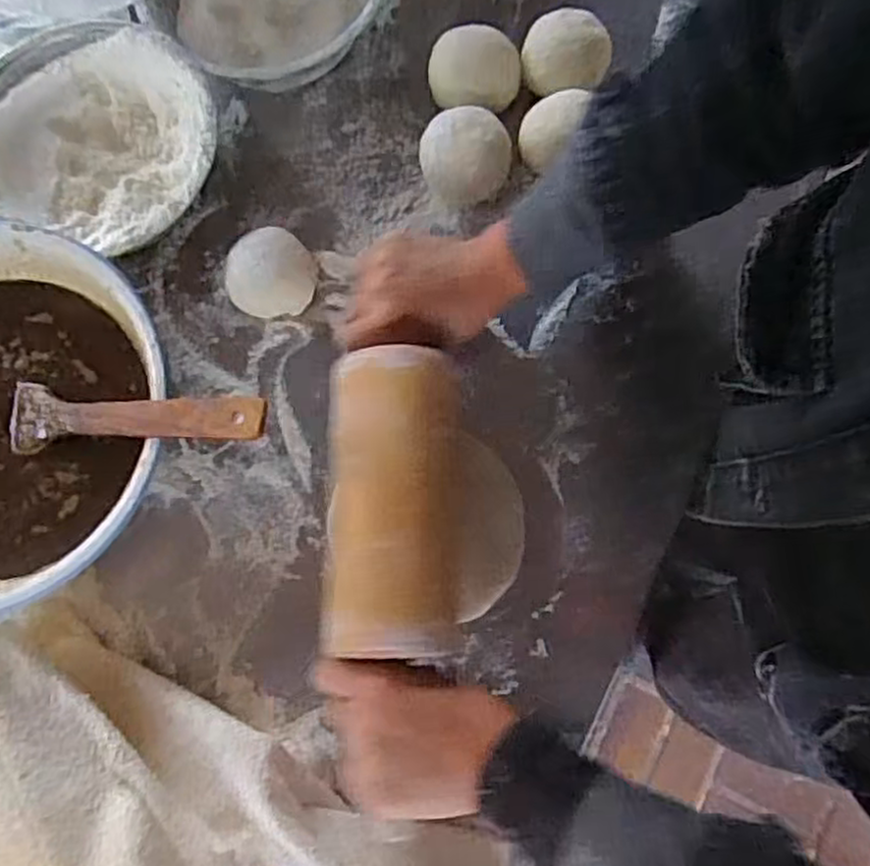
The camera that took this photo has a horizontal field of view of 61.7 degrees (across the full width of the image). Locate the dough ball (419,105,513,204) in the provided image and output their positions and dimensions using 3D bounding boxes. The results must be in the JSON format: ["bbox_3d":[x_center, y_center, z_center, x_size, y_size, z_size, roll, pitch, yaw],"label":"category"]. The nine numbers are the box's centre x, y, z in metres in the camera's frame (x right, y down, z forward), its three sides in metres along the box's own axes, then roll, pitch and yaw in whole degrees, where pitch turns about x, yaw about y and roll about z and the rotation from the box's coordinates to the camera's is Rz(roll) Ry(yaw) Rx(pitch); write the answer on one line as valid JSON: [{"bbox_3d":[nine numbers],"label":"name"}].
[{"bbox_3d":[0.023,-0.206,0.549,0.064,0.044,0.062,0,77,1],"label":"dough ball"}]

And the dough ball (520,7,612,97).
[{"bbox_3d":[0.100,-0.286,0.563,0.064,0.045,0.059,0,77,1],"label":"dough ball"}]

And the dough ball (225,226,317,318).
[{"bbox_3d":[-0.119,-0.113,0.529,0.066,0.044,0.057,-22,77,-4],"label":"dough ball"}]

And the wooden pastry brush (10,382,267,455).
[{"bbox_3d":[-0.191,-0.009,0.454,0.196,0.007,0.041,1,76,21],"label":"wooden pastry brush"}]

